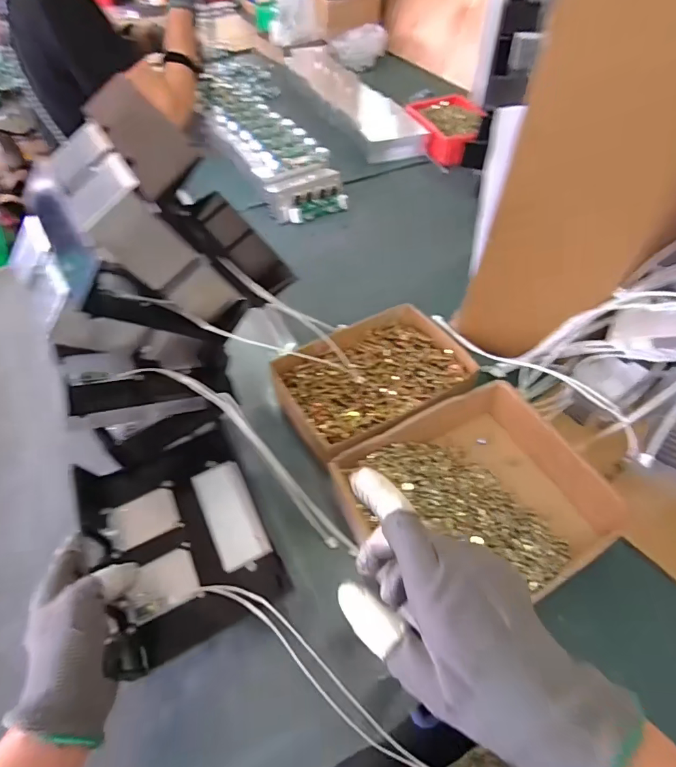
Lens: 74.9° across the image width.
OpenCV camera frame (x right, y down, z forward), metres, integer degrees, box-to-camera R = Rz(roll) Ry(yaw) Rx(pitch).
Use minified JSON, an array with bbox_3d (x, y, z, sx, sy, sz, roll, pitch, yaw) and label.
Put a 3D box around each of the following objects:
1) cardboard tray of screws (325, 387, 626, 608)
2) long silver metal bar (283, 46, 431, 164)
[{"bbox_3d":[0.131,0.110,0.421,0.216,0.056,0.188,-26,55,-18],"label":"cardboard tray of screws"},{"bbox_3d":[0.010,-0.749,1.127,0.133,0.049,0.715,-17,52,-12],"label":"long silver metal bar"}]

